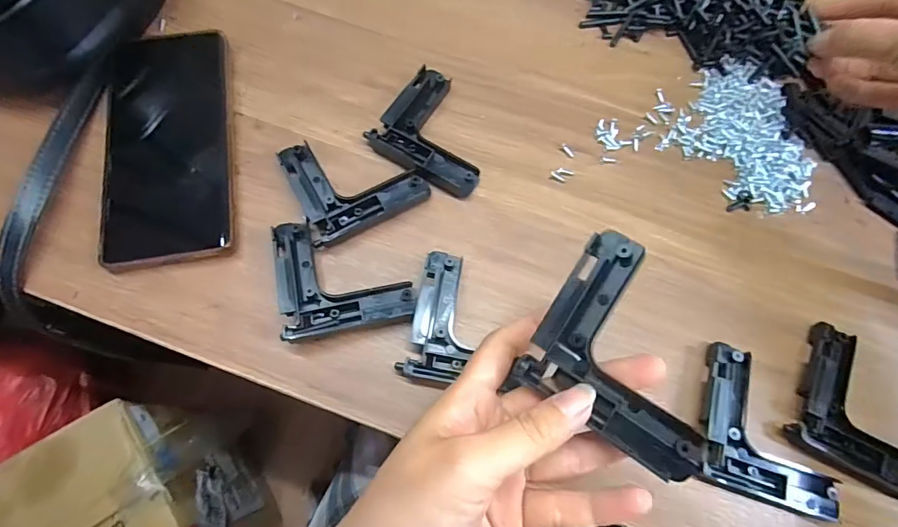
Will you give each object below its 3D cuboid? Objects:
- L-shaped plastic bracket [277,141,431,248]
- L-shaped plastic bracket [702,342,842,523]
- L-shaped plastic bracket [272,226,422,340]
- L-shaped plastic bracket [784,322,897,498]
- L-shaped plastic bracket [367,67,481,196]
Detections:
[{"bbox_3d":[-0.058,-0.054,0.286,0.076,0.016,0.070,-23,73,-10],"label":"L-shaped plastic bracket"},{"bbox_3d":[0.174,0.090,0.247,0.074,0.013,0.073,18,71,4],"label":"L-shaped plastic bracket"},{"bbox_3d":[-0.060,0.005,0.264,0.072,0.020,0.071,-10,71,-6],"label":"L-shaped plastic bracket"},{"bbox_3d":[0.236,0.085,0.250,0.086,0.015,0.072,31,72,8],"label":"L-shaped plastic bracket"},{"bbox_3d":[-0.004,-0.088,0.303,0.075,0.013,0.073,30,72,8],"label":"L-shaped plastic bracket"}]

